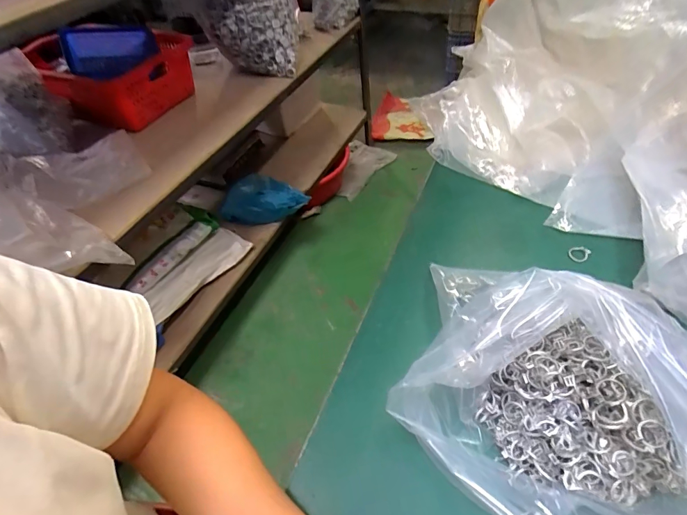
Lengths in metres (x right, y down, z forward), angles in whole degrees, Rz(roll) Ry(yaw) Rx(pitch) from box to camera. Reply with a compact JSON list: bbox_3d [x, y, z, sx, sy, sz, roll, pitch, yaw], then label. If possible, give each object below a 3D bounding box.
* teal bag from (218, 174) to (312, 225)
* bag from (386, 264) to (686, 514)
[{"bbox_3d":[-0.262,-0.196,1.299,0.294,0.099,0.160,5,50,10],"label":"teal bag"},{"bbox_3d":[0.150,0.104,0.294,0.192,0.158,0.158,21,54,23],"label":"bag"}]

